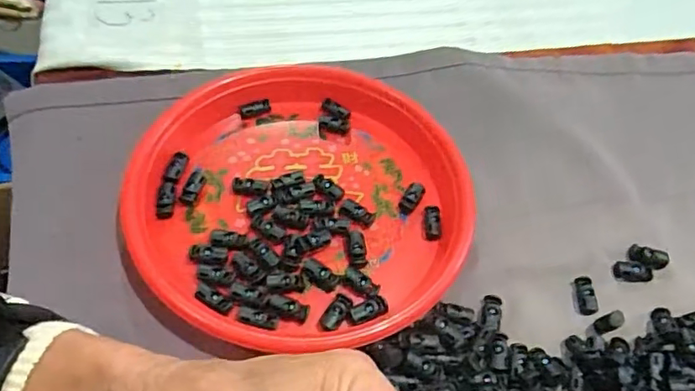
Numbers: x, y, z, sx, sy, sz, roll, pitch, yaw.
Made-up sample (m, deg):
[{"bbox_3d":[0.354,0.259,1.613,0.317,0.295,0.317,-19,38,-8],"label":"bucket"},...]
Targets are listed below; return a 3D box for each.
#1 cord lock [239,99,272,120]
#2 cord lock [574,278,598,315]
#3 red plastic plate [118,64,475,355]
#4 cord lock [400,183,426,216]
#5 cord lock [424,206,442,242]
[{"bbox_3d":[-0.081,-0.075,0.494,0.027,0.007,0.013,-15,57,-15],"label":"cord lock"},{"bbox_3d":[0.179,0.074,0.419,0.015,0.009,0.028,7,54,-1],"label":"cord lock"},{"bbox_3d":[-0.032,-0.002,0.434,0.241,0.034,0.245,3,55,-4],"label":"red plastic plate"},{"bbox_3d":[0.051,0.003,0.451,0.013,0.005,0.029,30,80,15],"label":"cord lock"},{"bbox_3d":[0.066,0.021,0.437,0.012,0.005,0.031,4,54,-2],"label":"cord lock"}]

